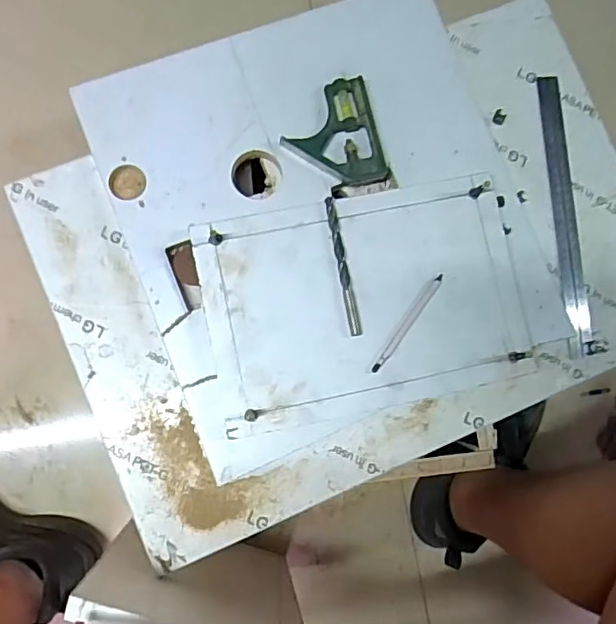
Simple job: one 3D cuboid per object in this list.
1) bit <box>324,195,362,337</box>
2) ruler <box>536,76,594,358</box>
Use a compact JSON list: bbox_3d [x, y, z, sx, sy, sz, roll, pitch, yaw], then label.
[{"bbox_3d":[0.034,-0.044,0.544,0.012,0.010,0.133,-10,85,-6],"label":"bit"},{"bbox_3d":[0.274,-0.105,0.609,0.027,0.006,0.300,-5,85,-7],"label":"ruler"}]

